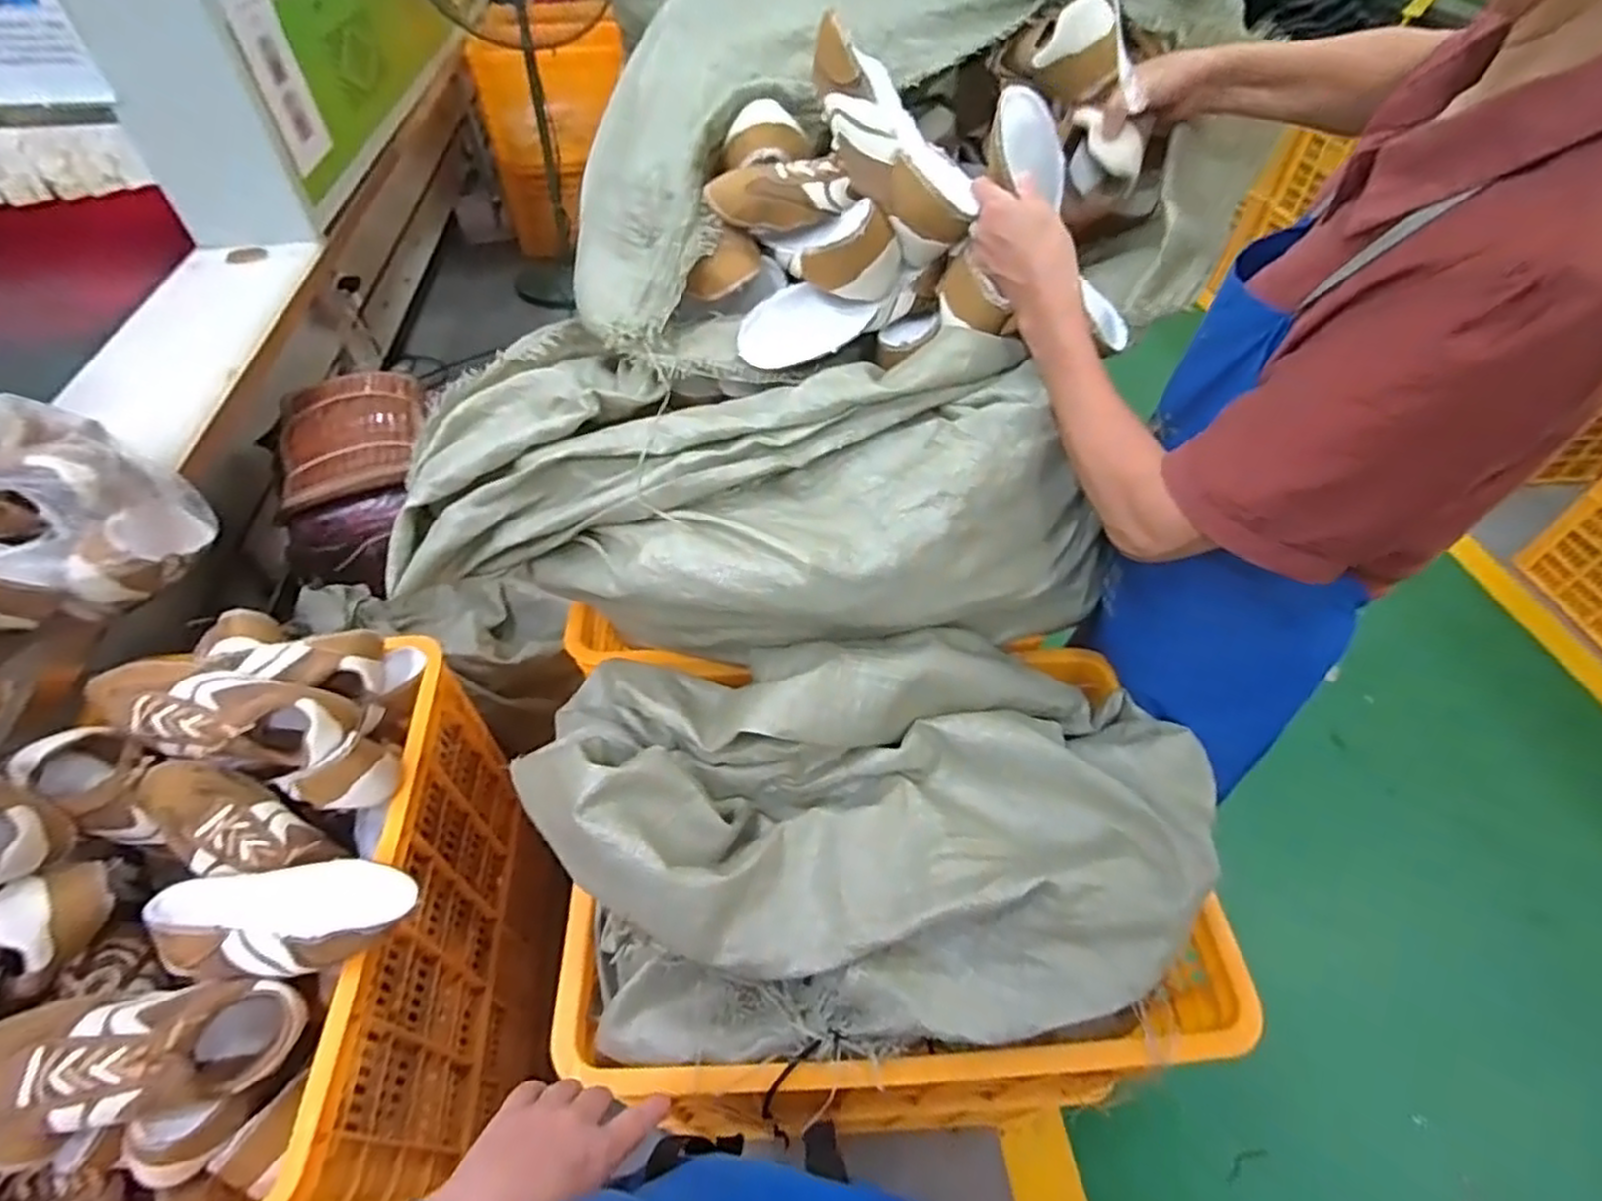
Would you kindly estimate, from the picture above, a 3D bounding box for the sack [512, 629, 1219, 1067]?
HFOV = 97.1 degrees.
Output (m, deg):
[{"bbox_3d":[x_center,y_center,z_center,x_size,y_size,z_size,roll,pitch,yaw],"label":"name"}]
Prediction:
[{"bbox_3d":[0.061,0.194,0.639,0.632,0.164,0.346,-1,50,-2],"label":"sack"}]

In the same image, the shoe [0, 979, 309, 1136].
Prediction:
[{"bbox_3d":[-0.569,0.385,0.598,0.235,0.095,0.094,14,40,-37],"label":"shoe"}]

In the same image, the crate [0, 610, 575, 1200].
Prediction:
[{"bbox_3d":[-0.607,0.375,0.821,0.409,0.475,0.583,-6,51,-6],"label":"crate"}]

